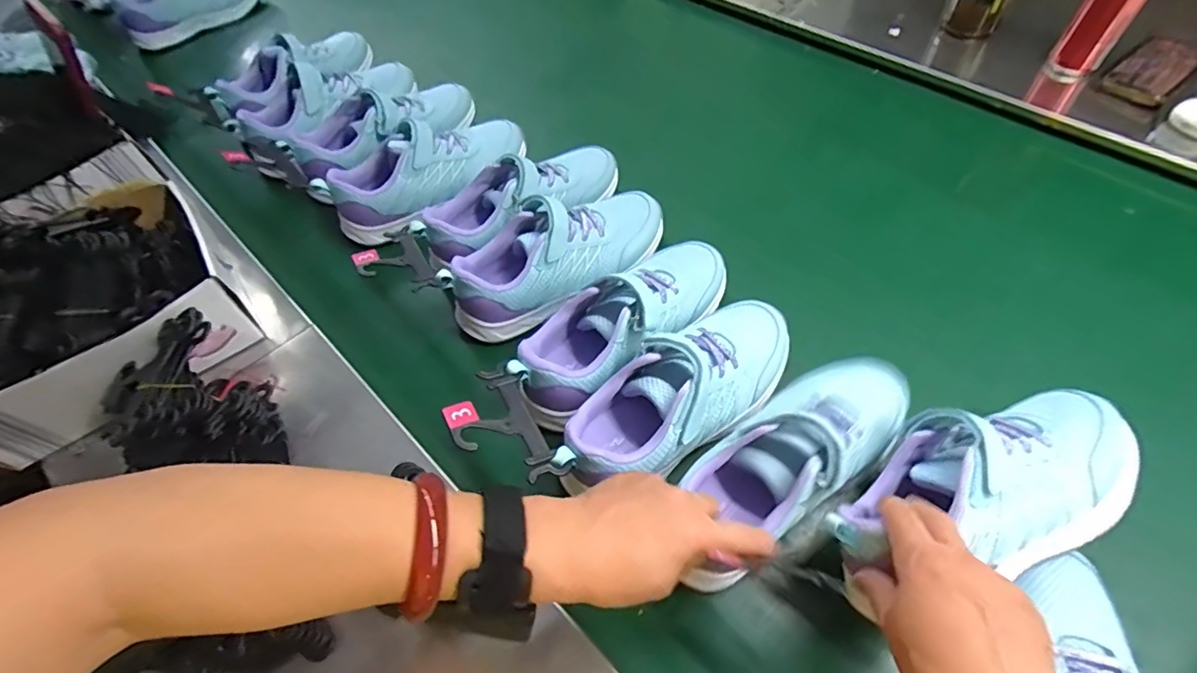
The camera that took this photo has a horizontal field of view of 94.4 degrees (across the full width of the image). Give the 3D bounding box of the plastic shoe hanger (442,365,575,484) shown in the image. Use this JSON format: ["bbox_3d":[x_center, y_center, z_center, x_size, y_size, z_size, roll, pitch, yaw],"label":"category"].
[{"bbox_3d":[-0.072,0.067,0.406,0.068,0.011,0.097,-15,58,-32],"label":"plastic shoe hanger"}]

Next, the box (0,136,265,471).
[{"bbox_3d":[-0.469,-0.026,0.494,0.232,0.106,0.216,-37,63,-18],"label":"box"}]

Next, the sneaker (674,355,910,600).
[{"bbox_3d":[0.151,0.083,0.417,0.212,0.080,0.081,-33,62,-20],"label":"sneaker"}]

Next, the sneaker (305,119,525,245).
[{"bbox_3d":[-0.199,-0.200,0.639,0.238,0.081,0.081,-32,62,-16],"label":"sneaker"}]

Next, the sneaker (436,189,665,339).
[{"bbox_3d":[-0.041,-0.088,0.555,0.228,0.079,0.083,-27,61,-14],"label":"sneaker"}]

